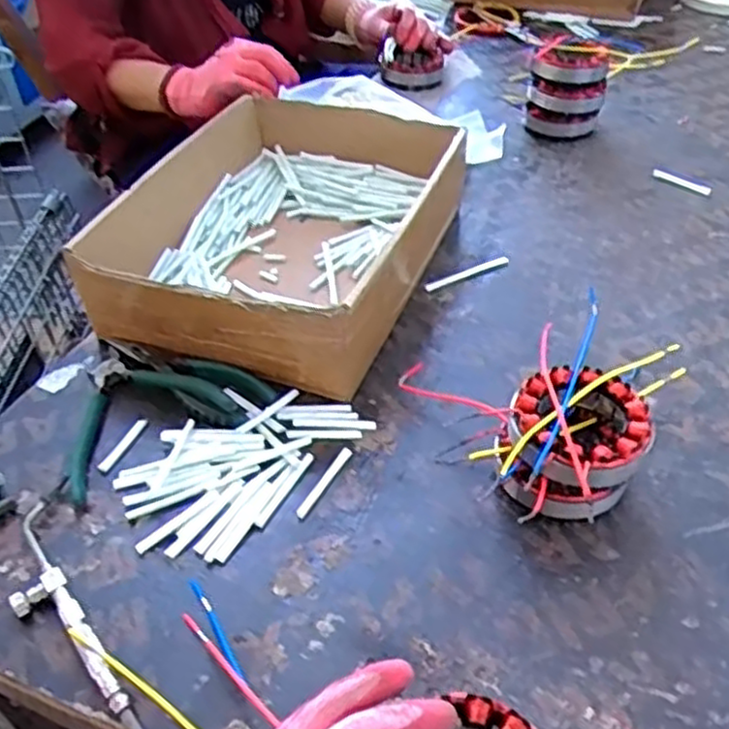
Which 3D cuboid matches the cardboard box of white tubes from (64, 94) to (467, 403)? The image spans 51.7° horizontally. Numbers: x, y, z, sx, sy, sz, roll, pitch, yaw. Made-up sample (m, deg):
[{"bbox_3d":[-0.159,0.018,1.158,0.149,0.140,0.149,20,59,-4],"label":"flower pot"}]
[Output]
[{"bbox_3d":[-0.063,-0.126,0.689,0.252,0.100,0.345,15,46,20],"label":"cardboard box of white tubes"}]

